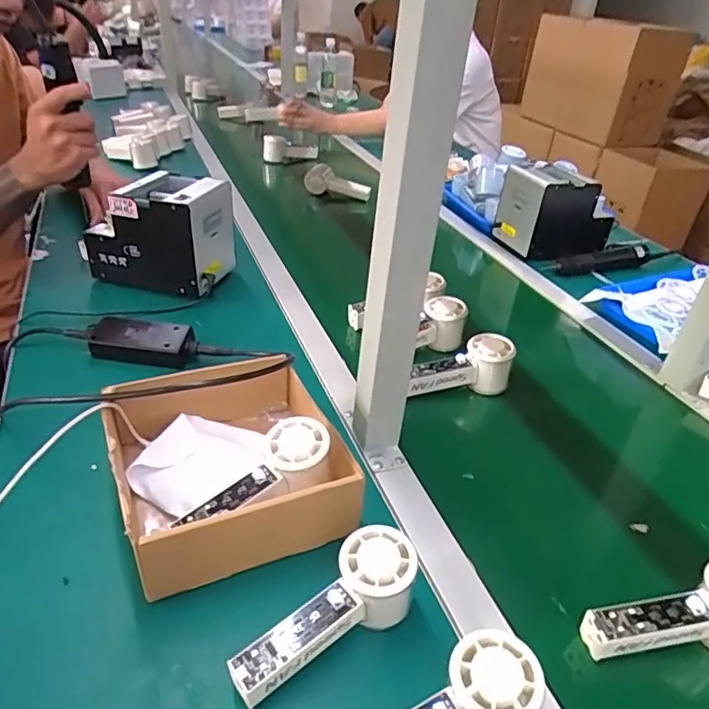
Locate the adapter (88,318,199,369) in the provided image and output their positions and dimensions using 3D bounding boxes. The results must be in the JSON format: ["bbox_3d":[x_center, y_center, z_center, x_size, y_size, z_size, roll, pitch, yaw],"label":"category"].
[{"bbox_3d":[-0.259,-0.018,0.694,0.131,0.036,0.041,7,33,2],"label":"adapter"}]

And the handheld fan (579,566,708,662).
[{"bbox_3d":[0.254,0.209,0.445,0.154,0.062,0.059,-12,35,-3],"label":"handheld fan"}]

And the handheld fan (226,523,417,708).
[{"bbox_3d":[-0.018,0.193,0.414,0.153,0.060,0.057,-32,46,-21],"label":"handheld fan"}]

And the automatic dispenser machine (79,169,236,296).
[{"bbox_3d":[-0.290,-0.187,0.844,0.186,0.139,0.122,14,34,12],"label":"automatic dispenser machine"}]

